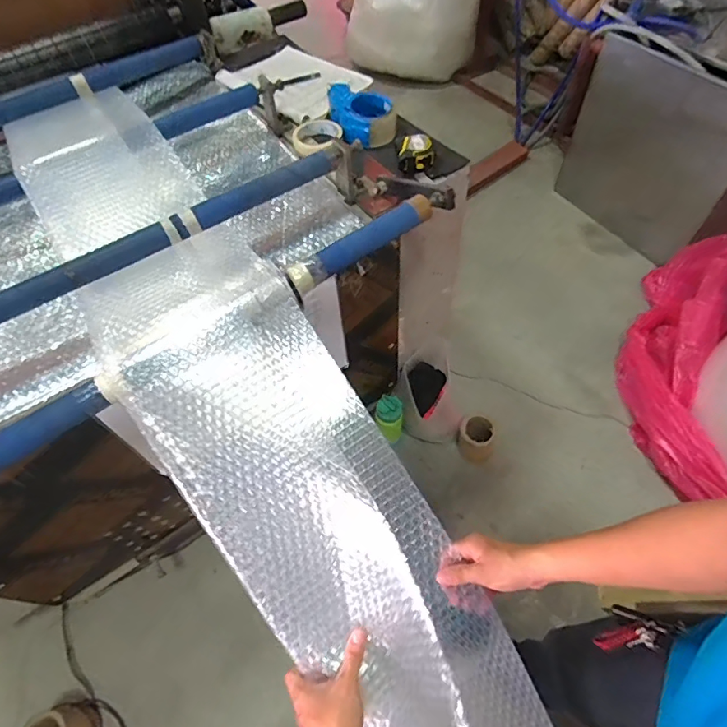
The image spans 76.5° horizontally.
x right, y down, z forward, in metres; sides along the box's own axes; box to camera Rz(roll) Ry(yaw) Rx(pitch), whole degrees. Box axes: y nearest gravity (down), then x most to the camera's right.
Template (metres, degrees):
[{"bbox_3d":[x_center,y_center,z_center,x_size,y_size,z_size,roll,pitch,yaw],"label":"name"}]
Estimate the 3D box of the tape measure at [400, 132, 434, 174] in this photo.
[{"bbox_3d":[0.094,-0.379,0.827,0.064,0.036,0.073,-2,57,3],"label":"tape measure"}]

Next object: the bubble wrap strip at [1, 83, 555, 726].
[{"bbox_3d":[-0.138,0.074,0.604,0.222,0.198,1.420,-32,74,-18],"label":"bubble wrap strip"}]

